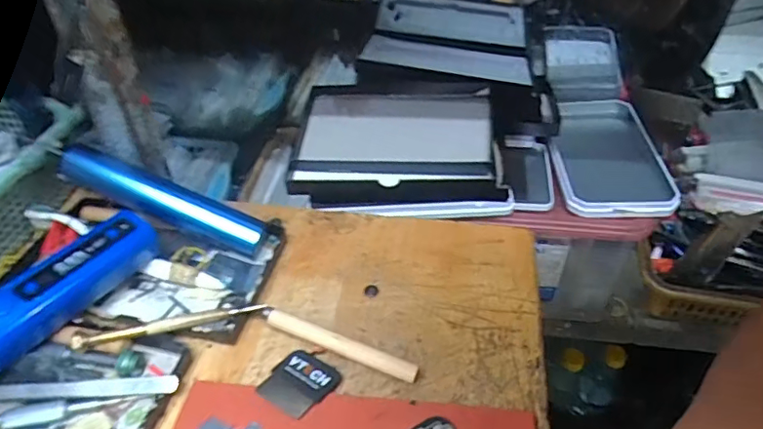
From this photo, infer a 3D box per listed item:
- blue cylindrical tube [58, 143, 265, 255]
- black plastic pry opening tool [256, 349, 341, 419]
[{"bbox_3d":[-0.161,-0.010,0.407,0.149,0.026,0.023,23,42,-4],"label":"blue cylindrical tube"},{"bbox_3d":[-0.050,0.100,0.333,0.040,0.004,0.040,24,46,24],"label":"black plastic pry opening tool"}]

